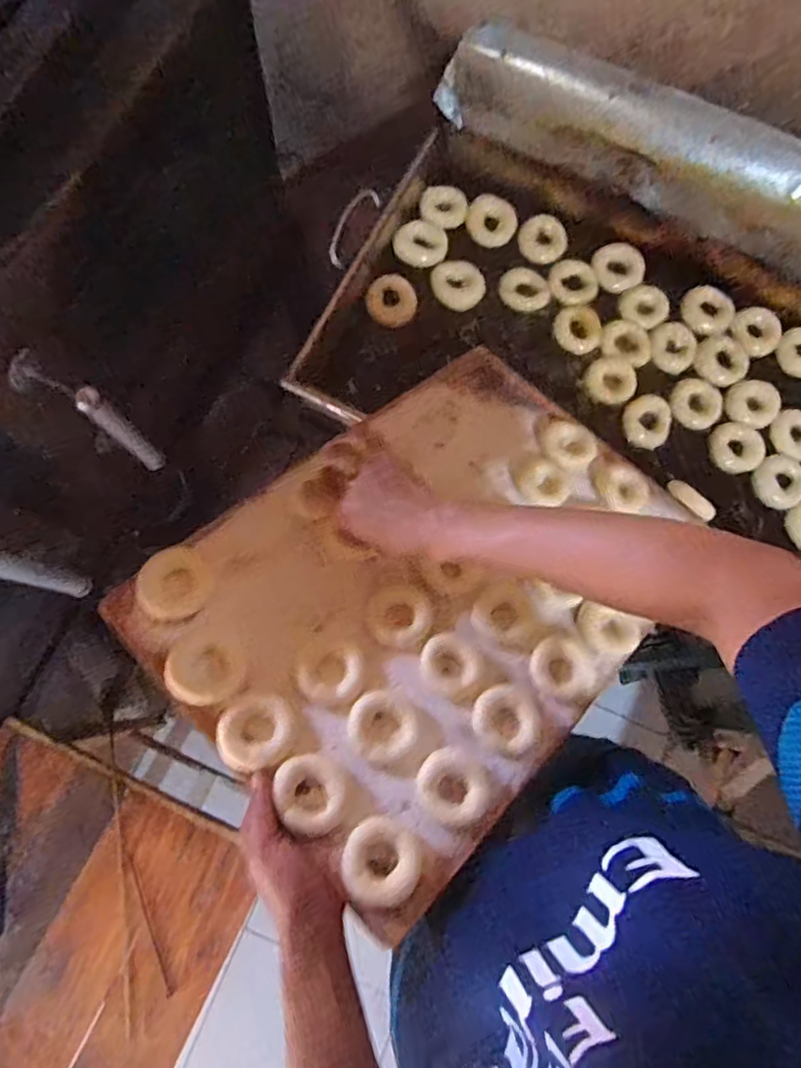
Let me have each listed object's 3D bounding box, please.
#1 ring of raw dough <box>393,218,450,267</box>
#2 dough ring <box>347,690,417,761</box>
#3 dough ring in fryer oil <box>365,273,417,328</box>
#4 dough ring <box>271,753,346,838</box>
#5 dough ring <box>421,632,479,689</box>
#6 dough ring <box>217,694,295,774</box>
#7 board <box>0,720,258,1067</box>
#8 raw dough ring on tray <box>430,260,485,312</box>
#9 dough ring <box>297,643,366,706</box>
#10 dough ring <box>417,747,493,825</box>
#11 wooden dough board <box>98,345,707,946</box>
[{"bbox_3d":[0.029,-0.439,0.899,0.077,0.024,0.087,-5,76,-3],"label":"ring of raw dough"},{"bbox_3d":[-0.018,0.181,0.570,0.061,0.015,0.062,-21,77,-7],"label":"dough ring"},{"bbox_3d":[-0.013,-0.336,0.865,0.070,0.017,0.077,0,75,-2],"label":"dough ring in fryer oil"},{"bbox_3d":[-0.081,0.232,0.538,0.064,0.019,0.063,10,57,-15],"label":"dough ring"},{"bbox_3d":[0.051,0.130,0.617,0.059,0.011,0.054,0,75,-2],"label":"dough ring"},{"bbox_3d":[-0.136,0.184,0.558,0.066,0.020,0.066,9,63,-18],"label":"dough ring"},{"bbox_3d":[-0.445,0.515,0.794,0.416,0.040,0.389,24,76,4],"label":"board"},{"bbox_3d":[0.085,-0.363,0.874,0.073,0.025,0.072,0,75,-2],"label":"raw dough ring on tray"},{"bbox_3d":[-0.065,0.138,0.586,0.063,0.015,0.056,-23,77,-7],"label":"dough ring"},{"bbox_3d":[0.050,0.237,0.565,0.069,0.019,0.066,44,61,6],"label":"dough ring"},{"bbox_3d":[0.057,0.035,0.673,0.404,0.035,0.582,44,62,14],"label":"wooden dough board"}]

